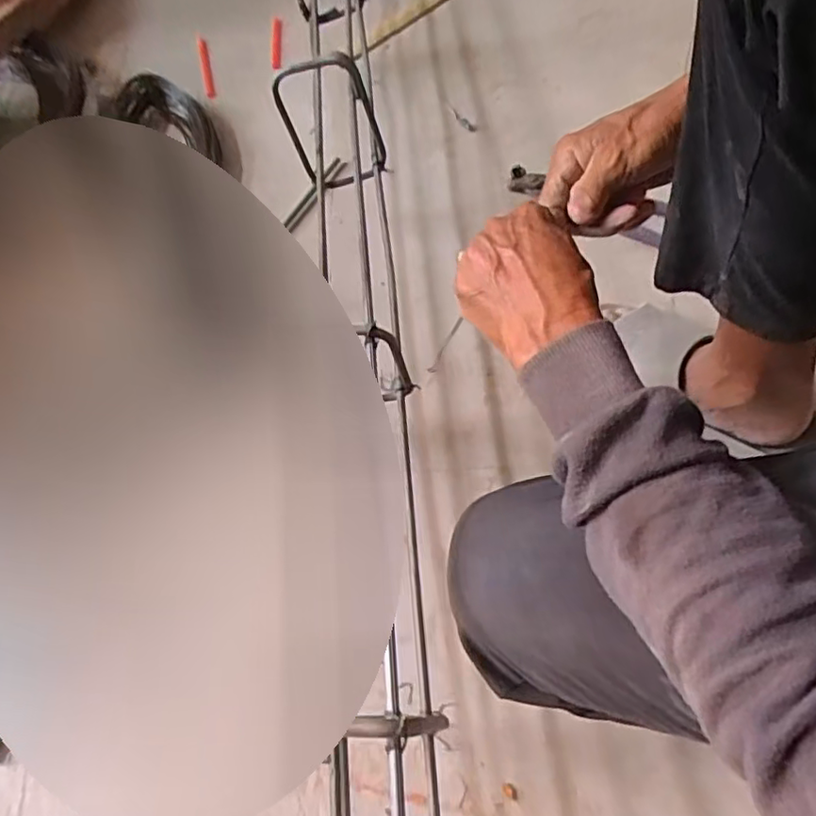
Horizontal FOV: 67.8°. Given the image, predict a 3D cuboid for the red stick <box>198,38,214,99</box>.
[{"bbox_3d":[-0.285,-0.483,0.858,0.012,0.016,0.098,-12,77,-3],"label":"red stick"}]

